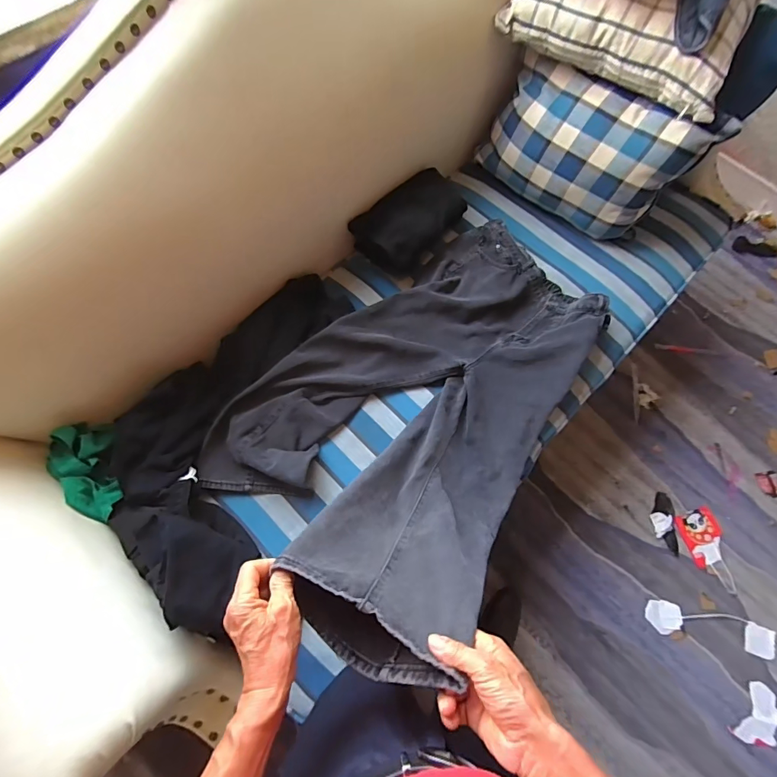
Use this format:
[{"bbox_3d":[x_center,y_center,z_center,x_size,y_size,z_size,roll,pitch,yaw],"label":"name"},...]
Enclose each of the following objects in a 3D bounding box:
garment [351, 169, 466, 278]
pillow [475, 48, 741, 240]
[{"bbox_3d":[0.054,-0.390,0.943,0.148,0.108,0.278,39,73,10],"label":"garment"},{"bbox_3d":[0.437,-0.538,0.919,0.435,0.277,0.140,34,41,9],"label":"pillow"}]

